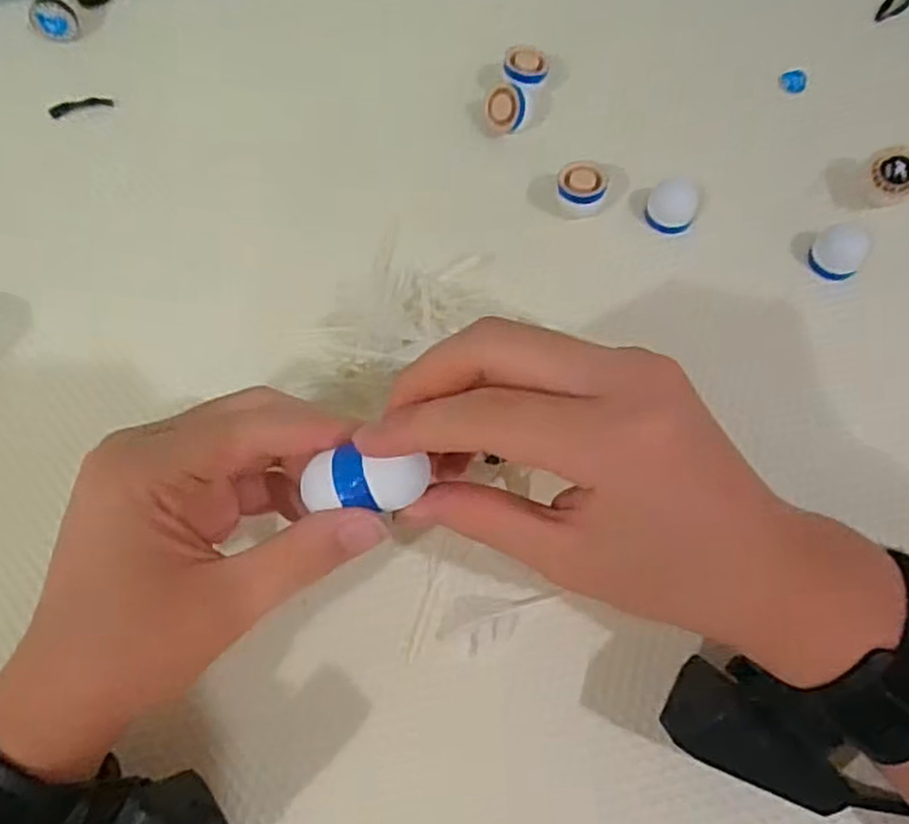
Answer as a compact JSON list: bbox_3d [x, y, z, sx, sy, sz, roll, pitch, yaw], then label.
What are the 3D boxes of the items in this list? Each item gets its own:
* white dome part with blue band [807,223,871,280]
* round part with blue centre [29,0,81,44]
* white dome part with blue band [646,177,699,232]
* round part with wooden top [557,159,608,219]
[{"bbox_3d":[0.205,-0.086,0.389,0.027,0.015,0.028,0,67,0],"label":"white dome part with blue band"},{"bbox_3d":[-0.251,-0.246,0.457,0.028,0.026,0.012,-18,26,-25],"label":"round part with blue centre"},{"bbox_3d":[0.120,-0.114,0.403,0.026,0.017,0.025,0,67,0],"label":"white dome part with blue band"},{"bbox_3d":[0.070,-0.122,0.403,0.026,0.022,0.027,0,67,0],"label":"round part with wooden top"}]

